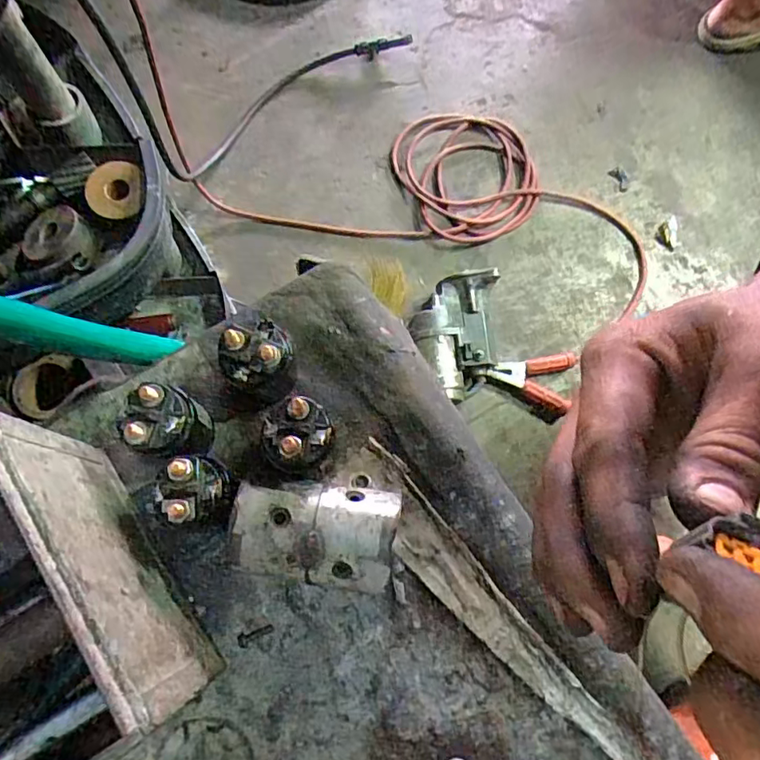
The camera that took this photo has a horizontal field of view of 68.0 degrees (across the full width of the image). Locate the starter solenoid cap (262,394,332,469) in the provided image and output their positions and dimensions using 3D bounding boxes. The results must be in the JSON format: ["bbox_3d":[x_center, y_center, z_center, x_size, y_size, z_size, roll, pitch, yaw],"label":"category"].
[{"bbox_3d":[-0.054,0.033,0.362,0.044,0.026,0.046,0,74,-1],"label":"starter solenoid cap"}]

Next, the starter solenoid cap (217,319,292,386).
[{"bbox_3d":[-0.084,-0.020,0.376,0.046,0.030,0.037,-36,78,-11],"label":"starter solenoid cap"}]

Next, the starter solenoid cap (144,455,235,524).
[{"bbox_3d":[-0.120,0.071,0.358,0.041,0.045,0.041,0,74,-1],"label":"starter solenoid cap"}]

